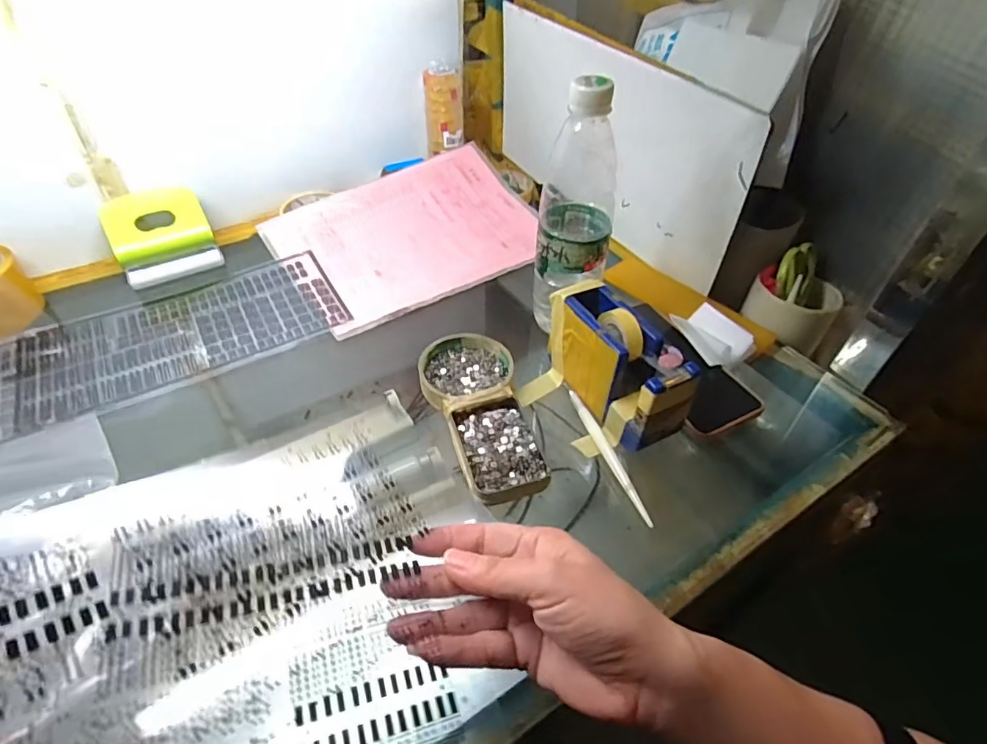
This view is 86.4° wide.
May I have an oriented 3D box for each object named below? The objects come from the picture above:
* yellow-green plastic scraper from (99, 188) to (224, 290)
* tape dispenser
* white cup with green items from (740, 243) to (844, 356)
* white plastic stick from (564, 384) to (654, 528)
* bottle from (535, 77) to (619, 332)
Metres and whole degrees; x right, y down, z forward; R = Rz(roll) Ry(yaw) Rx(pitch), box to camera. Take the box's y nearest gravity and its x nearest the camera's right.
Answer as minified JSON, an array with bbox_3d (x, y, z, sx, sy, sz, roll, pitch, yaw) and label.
[{"bbox_3d":[-0.367,-0.153,0.582,0.099,0.044,0.096,-20,85,-21],"label":"yellow-green plastic scraper"},{"bbox_3d":[0.100,-0.009,0.430,0.049,0.073,0.132,-23,49,-22],"label":"tape dispenser"},{"bbox_3d":[0.309,-0.080,0.536,0.081,0.079,0.094,28,51,25],"label":"white cup with green items"},{"bbox_3d":[0.091,0.060,0.421,0.013,0.008,0.143,-15,47,-15],"label":"white plastic stick"},{"bbox_3d":[0.074,-0.136,0.464,0.062,0.224,0.065,9,45,8],"label":"bottle"}]

